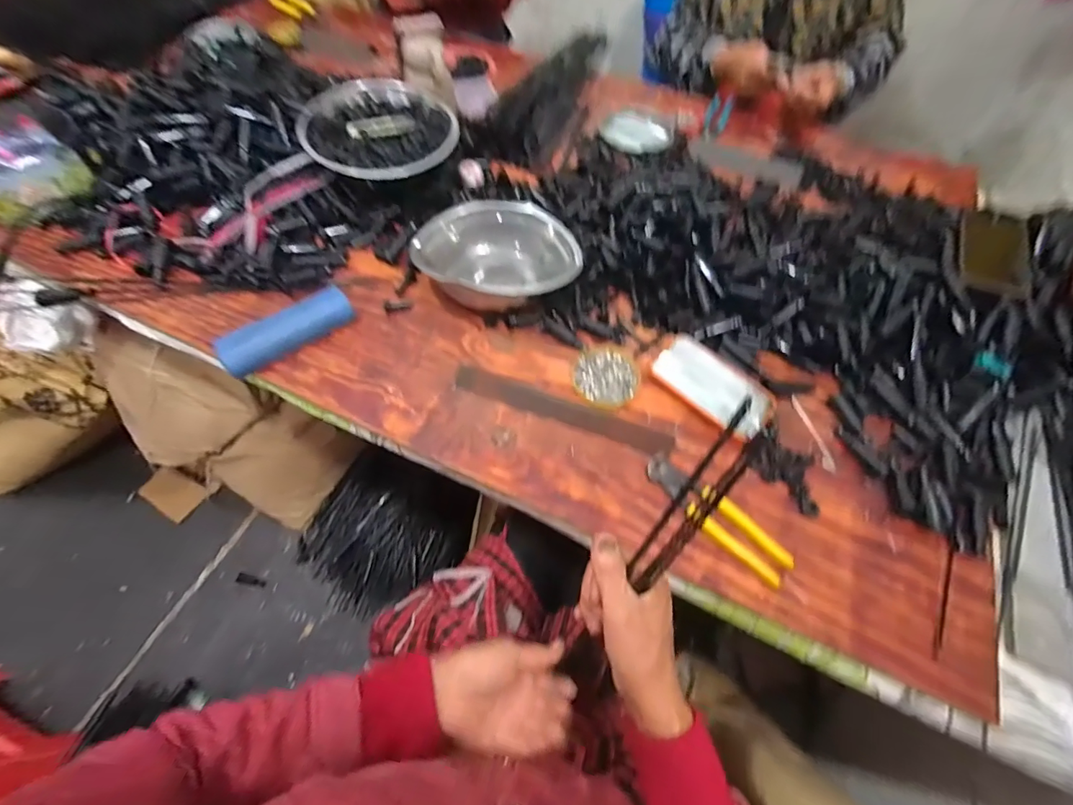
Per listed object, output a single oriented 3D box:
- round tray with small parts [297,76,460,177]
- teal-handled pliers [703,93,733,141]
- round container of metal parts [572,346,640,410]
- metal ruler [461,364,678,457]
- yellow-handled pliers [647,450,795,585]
[{"bbox_3d":[-0.239,-0.421,0.692,0.225,0.052,0.188,-10,68,-12],"label":"round tray with small parts"},{"bbox_3d":[0.349,-0.549,0.878,0.044,0.016,0.160,21,61,10],"label":"teal-handled pliers"},{"bbox_3d":[0.088,-0.035,0.562,0.079,0.016,0.084,1,60,-2],"label":"round container of metal parts"},{"bbox_3d":[0.029,0.009,0.540,0.265,0.010,0.033,19,59,7],"label":"metal ruler"},{"bbox_3d":[0.184,0.118,0.472,0.046,0.026,0.165,-38,68,-21],"label":"yellow-handled pliers"}]

